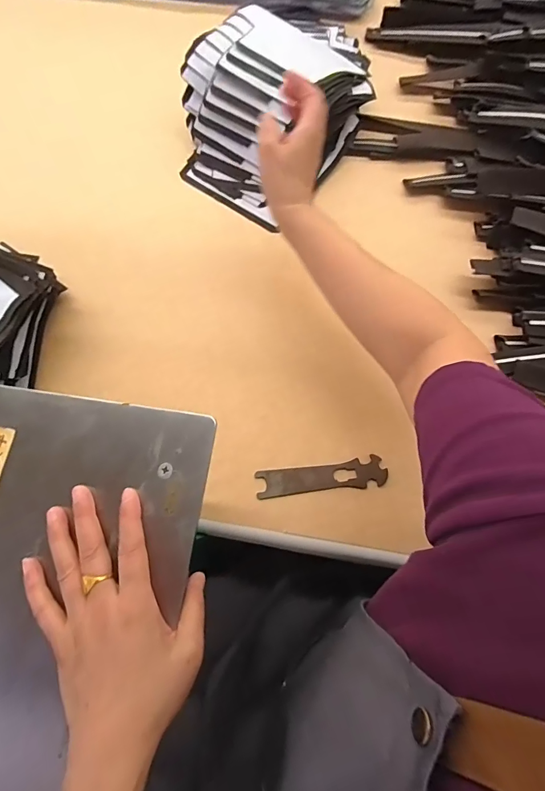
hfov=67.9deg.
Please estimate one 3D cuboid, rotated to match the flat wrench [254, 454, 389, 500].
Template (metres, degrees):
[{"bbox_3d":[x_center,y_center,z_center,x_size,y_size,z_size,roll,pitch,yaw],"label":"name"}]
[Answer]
[{"bbox_3d":[0.053,0.088,0.435,0.137,0.004,0.031,-8,74,-2],"label":"flat wrench"}]

